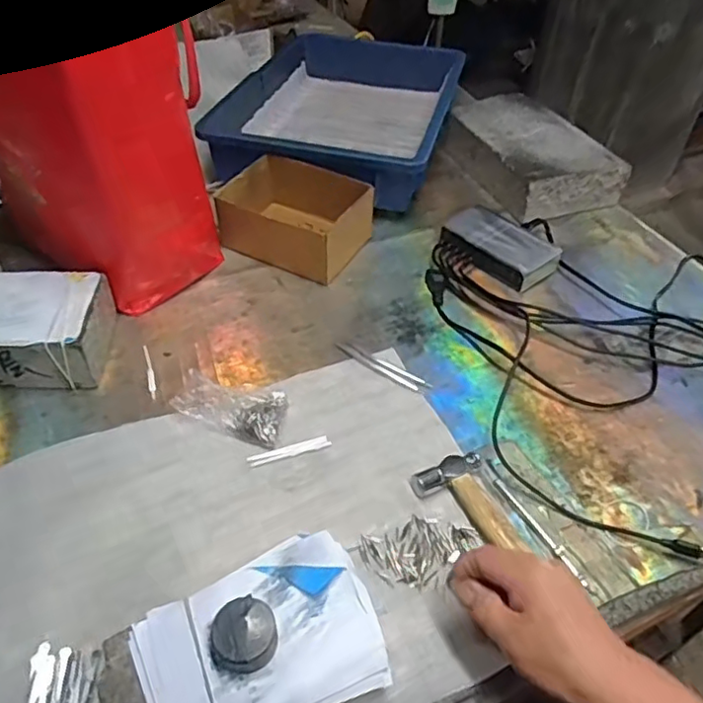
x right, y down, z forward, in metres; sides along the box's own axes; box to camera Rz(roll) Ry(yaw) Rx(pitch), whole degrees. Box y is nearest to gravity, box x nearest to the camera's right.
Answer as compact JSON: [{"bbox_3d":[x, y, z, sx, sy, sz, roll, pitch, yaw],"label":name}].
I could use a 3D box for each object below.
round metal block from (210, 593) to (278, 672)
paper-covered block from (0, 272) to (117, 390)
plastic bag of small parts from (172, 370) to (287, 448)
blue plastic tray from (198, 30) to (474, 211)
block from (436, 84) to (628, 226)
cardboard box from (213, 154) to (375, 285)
[{"bbox_3d":[-0.066,0.174,0.373,0.039,0.022,0.038,1,46,-1],"label":"round metal block"},{"bbox_3d":[-0.315,-0.021,0.579,0.148,0.066,0.103,-2,47,-5],"label":"paper-covered block"},{"bbox_3d":[-0.107,0.048,0.540,0.095,0.029,0.057,19,49,-11],"label":"plastic bag of small parts"},{"bbox_3d":[-0.006,-0.354,0.876,0.288,0.085,0.427,12,46,9],"label":"blue plastic tray"},{"bbox_3d":[0.229,-0.278,0.828,0.142,0.058,0.261,-17,49,-18],"label":"block"},{"bbox_3d":[-0.066,-0.159,0.710,0.166,0.072,0.111,20,49,16],"label":"cardboard box"}]

